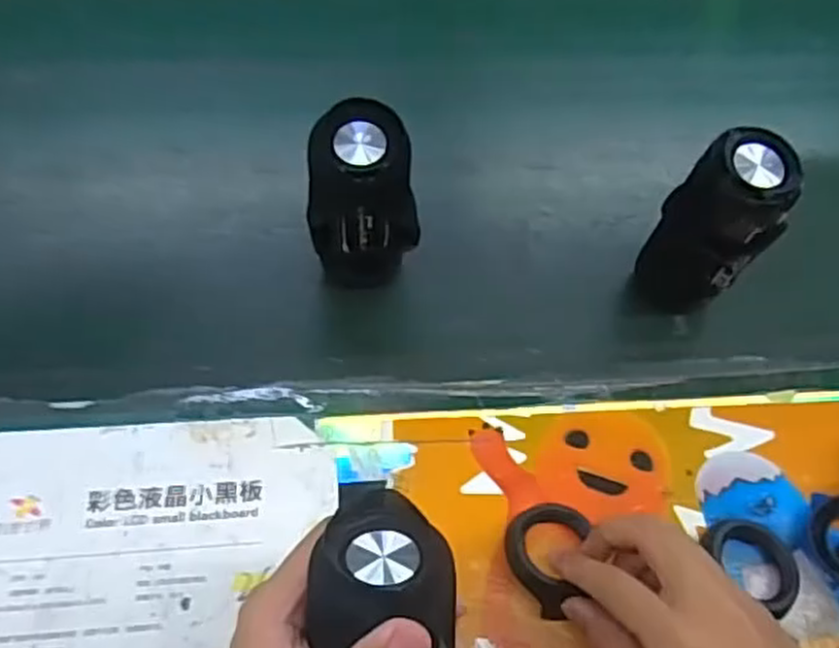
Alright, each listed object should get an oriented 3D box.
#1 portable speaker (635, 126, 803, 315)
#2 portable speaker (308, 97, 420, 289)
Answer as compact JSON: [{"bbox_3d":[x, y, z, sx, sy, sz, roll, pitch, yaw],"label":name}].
[{"bbox_3d":[0.202,-0.060,0.520,0.071,0.143,0.066,2,59,-3],"label":"portable speaker"},{"bbox_3d":[-0.038,-0.081,0.519,0.072,0.138,0.054,2,57,-2],"label":"portable speaker"}]

